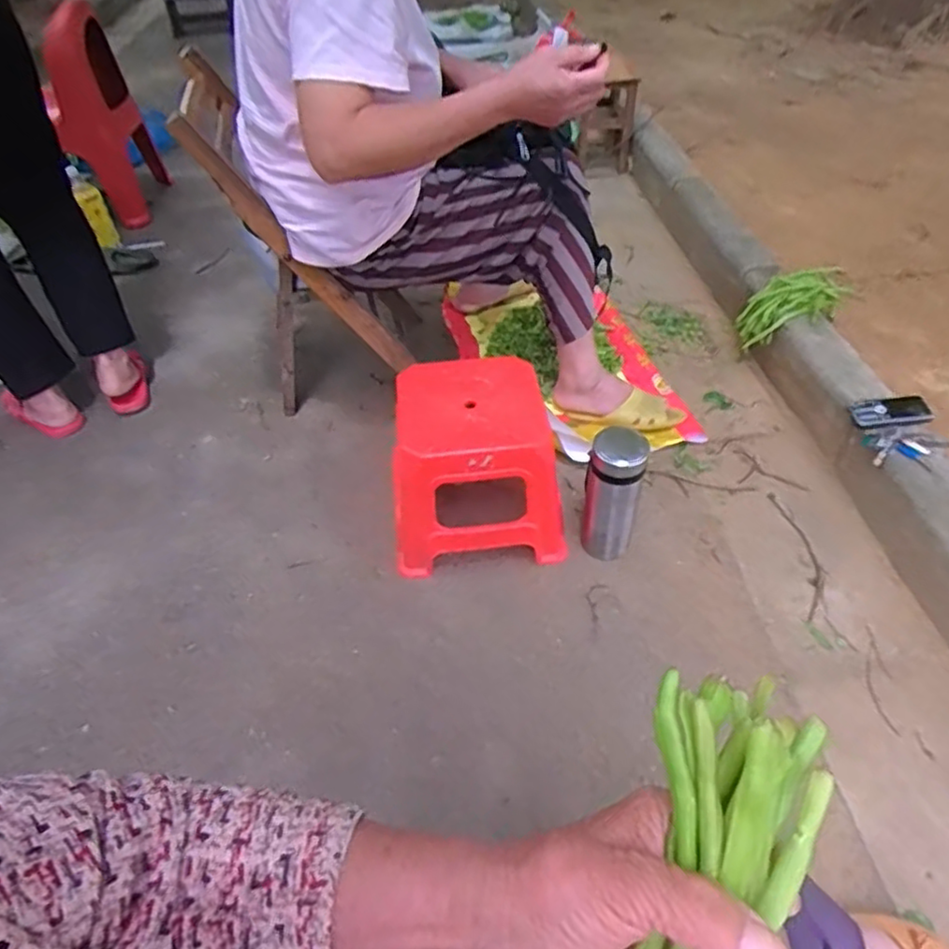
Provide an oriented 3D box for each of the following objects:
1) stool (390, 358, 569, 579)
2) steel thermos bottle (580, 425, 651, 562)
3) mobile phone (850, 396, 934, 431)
[{"bbox_3d":[-0.007,-0.016,1.076,0.266,0.238,0.255,-8,46,-1],"label":"stool"},{"bbox_3d":[0.216,0.036,1.044,0.090,0.225,0.078,5,48,11],"label":"steel thermos bottle"},{"bbox_3d":[0.693,-0.102,1.102,0.108,0.014,0.053,-9,59,13],"label":"mobile phone"}]

